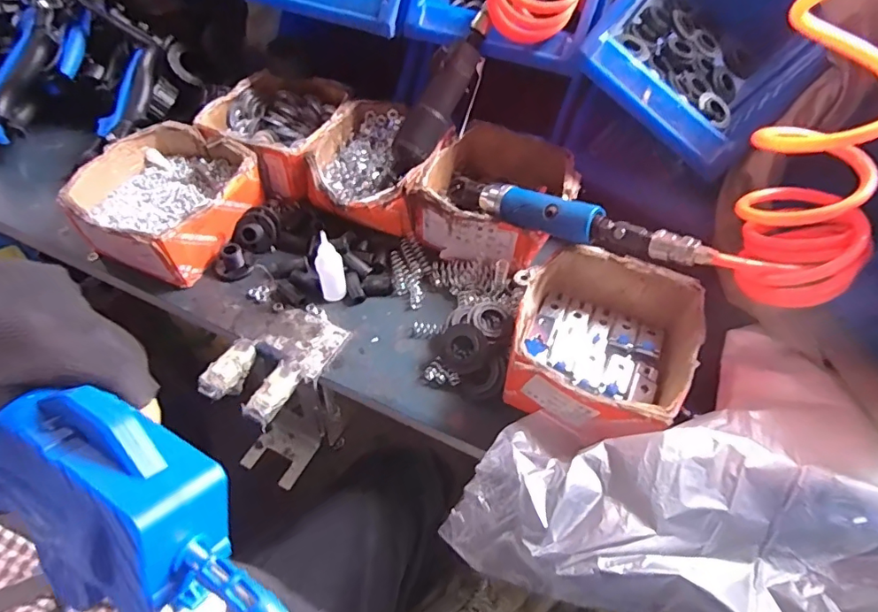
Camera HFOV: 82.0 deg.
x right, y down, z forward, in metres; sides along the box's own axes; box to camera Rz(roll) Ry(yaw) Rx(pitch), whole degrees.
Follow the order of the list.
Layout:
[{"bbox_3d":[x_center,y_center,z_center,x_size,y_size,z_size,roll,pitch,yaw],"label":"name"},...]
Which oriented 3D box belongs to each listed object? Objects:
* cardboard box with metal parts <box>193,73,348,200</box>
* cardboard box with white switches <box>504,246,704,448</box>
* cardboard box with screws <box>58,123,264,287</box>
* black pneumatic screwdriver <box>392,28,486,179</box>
[{"bbox_3d":[-0.197,-0.219,0.635,0.152,0.067,0.164,21,54,12],"label":"cardboard box with metal parts"},{"bbox_3d":[0.143,0.033,0.451,0.139,0.066,0.161,21,54,12],"label":"cardboard box with white switches"},{"bbox_3d":[-0.296,-0.117,0.553,0.156,0.073,0.167,29,56,17],"label":"cardboard box with screws"},{"bbox_3d":[-0.001,-0.214,0.546,0.033,0.040,0.168,36,100,22],"label":"black pneumatic screwdriver"}]

